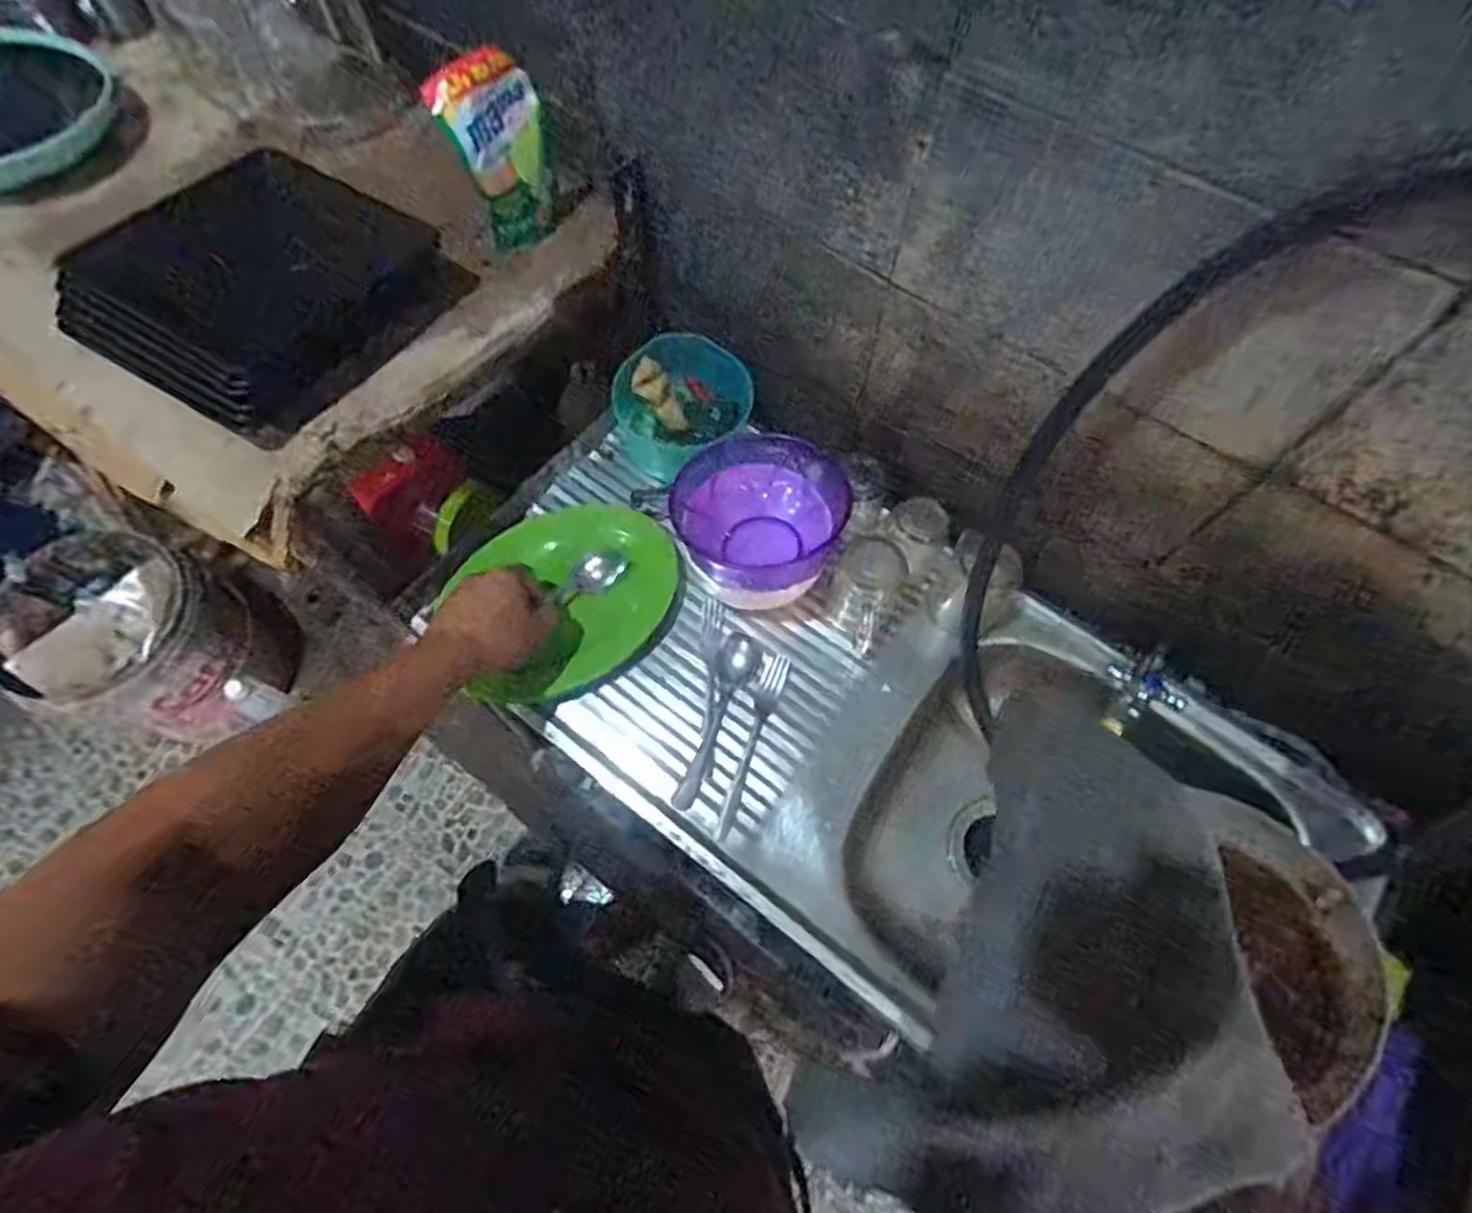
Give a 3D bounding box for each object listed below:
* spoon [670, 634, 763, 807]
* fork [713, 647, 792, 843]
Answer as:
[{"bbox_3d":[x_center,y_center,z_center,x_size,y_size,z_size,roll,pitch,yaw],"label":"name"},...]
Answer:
[{"bbox_3d":[-0.020,0.102,0.651,0.037,0.016,0.170,21,67,8],"label":"spoon"},{"bbox_3d":[0.014,0.126,0.651,0.023,0.008,0.177,19,67,7],"label":"fork"}]

